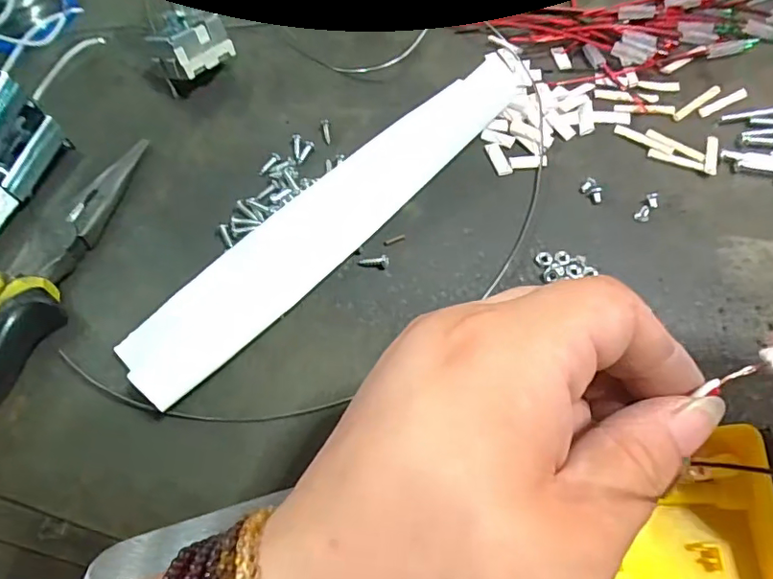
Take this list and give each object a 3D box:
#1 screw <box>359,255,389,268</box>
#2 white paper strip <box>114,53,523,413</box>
[{"bbox_3d":[-0.005,-0.012,0.246,0.014,0.004,0.005,-9,60,-2],"label":"screw"},{"bbox_3d":[-0.020,-0.046,0.257,0.047,0.018,0.242,38,70,20],"label":"white paper strip"}]

